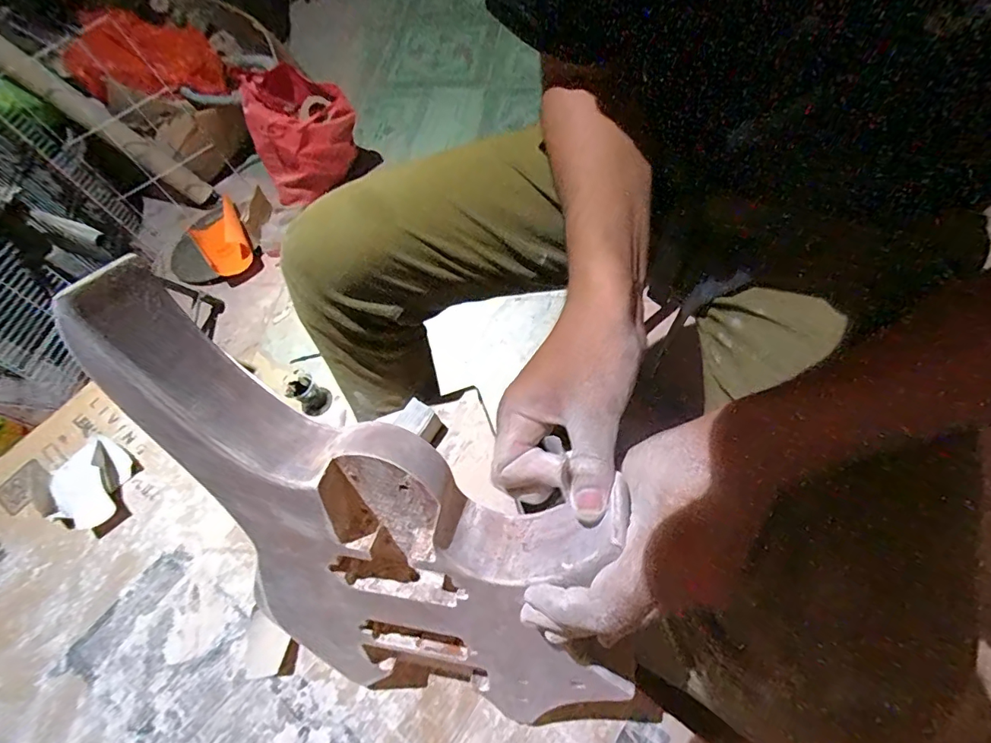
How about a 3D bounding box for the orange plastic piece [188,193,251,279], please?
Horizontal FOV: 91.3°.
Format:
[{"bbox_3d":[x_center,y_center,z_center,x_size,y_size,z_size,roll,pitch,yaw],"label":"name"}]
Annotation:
[{"bbox_3d":[-0.744,-0.367,1.311,0.141,0.067,0.247,-35,62,-10],"label":"orange plastic piece"}]

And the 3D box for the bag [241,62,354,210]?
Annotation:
[{"bbox_3d":[-0.499,-0.614,1.291,0.277,0.264,0.258,-25,61,-5],"label":"bag"}]

